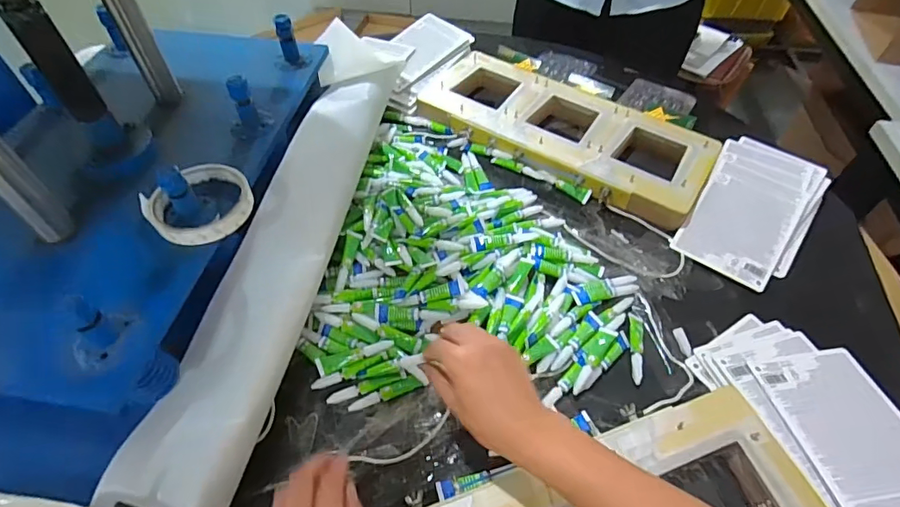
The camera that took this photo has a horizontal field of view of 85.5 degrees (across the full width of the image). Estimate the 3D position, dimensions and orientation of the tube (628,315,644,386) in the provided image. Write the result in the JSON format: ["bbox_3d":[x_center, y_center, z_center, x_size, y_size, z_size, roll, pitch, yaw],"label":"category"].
[{"bbox_3d":[0.206,0.102,0.535,0.016,0.008,0.085,8,54,7],"label":"tube"}]

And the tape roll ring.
[{"bbox_3d":[-0.231,-0.047,0.454,0.086,0.016,0.089,0,51,0],"label":"tape roll ring"}]

